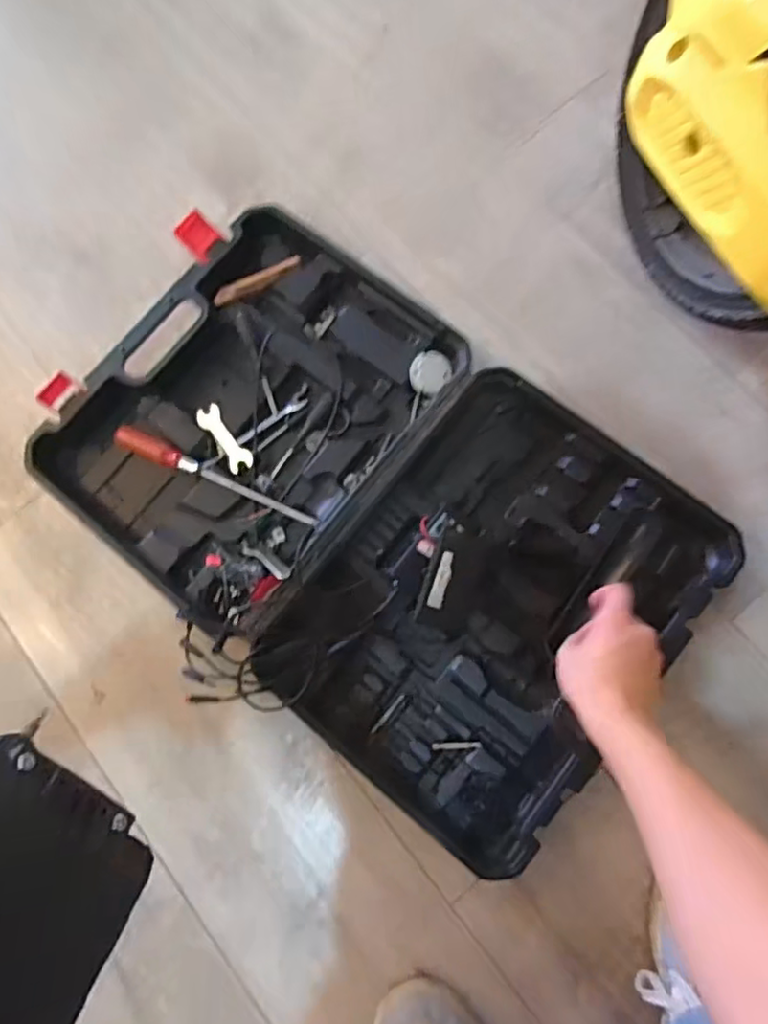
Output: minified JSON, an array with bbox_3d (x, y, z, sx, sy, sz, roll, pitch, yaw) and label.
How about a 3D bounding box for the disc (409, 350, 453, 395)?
[{"bbox_3d":[0.052,-0.158,0.716,0.044,0.014,0.051,18,77,5],"label":"disc"}]

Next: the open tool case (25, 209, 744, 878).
[{"bbox_3d":[-0.015,-0.013,0.683,0.661,0.054,0.420,39,80,9],"label":"open tool case"}]

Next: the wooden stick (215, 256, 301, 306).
[{"bbox_3d":[-0.148,-0.273,0.746,0.110,0.012,0.018,-31,78,-6],"label":"wooden stick"}]

